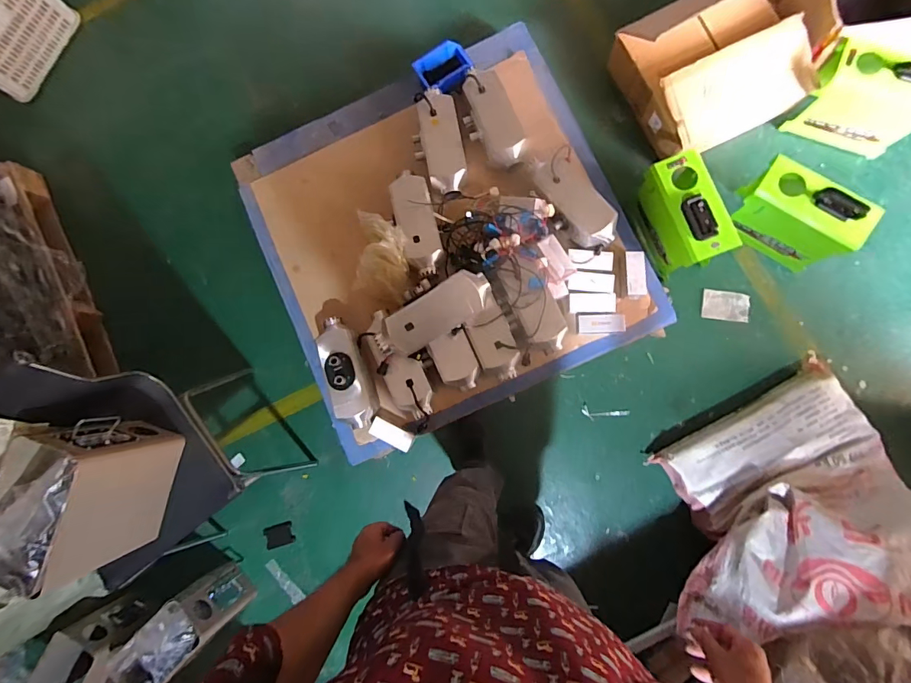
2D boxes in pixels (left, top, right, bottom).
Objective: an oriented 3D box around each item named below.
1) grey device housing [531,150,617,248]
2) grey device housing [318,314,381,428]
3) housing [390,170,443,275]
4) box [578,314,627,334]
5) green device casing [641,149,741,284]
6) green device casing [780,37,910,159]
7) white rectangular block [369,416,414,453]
[{"bbox_3d":[0.348,-0.422,1.301,0.161,0.060,0.322,-30,87,6],"label":"grey device housing"},{"bbox_3d":[-0.319,0.088,1.282,0.122,0.097,0.336,-15,84,3],"label":"grey device housing"},{"bbox_3d":[-0.114,-0.358,1.307,0.120,0.096,0.318,-12,84,4],"label":"housing"},{"bbox_3d":[0.437,-0.052,1.308,0.134,0.018,0.055,-2,85,5],"label":"box"},{"bbox_3d":[0.680,-0.378,1.332,0.162,0.244,0.314,-19,83,3],"label":"green device casing"},{"bbox_3d":[1.211,-0.701,1.292,0.334,0.263,0.143,26,87,7],"label":"green device casing"},{"bbox_3d":[-0.186,0.272,1.284,0.130,0.023,0.056,28,93,6],"label":"white rectangular block"}]

